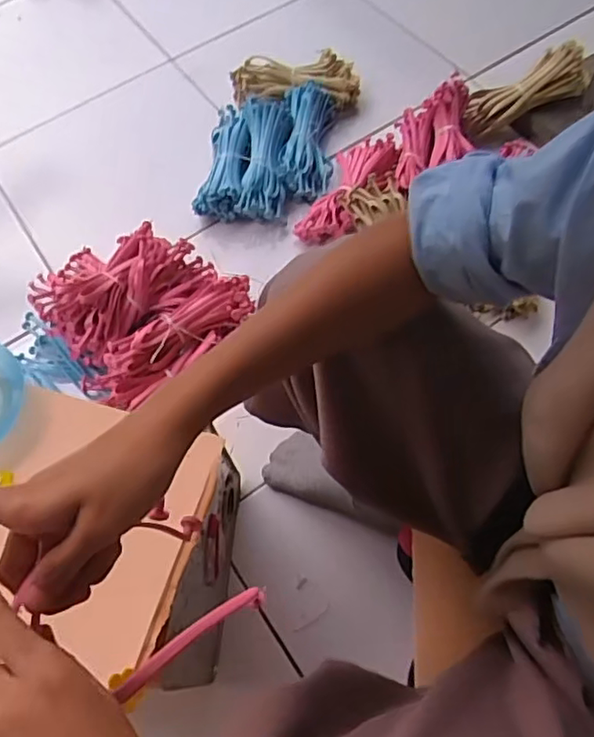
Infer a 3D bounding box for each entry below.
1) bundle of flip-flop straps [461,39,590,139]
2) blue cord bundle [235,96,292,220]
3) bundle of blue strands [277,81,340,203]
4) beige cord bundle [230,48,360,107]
[{"bbox_3d":[0.355,-0.437,0.942,0.189,0.073,0.055,-25,58,15],"label":"bundle of flip-flop straps"},{"bbox_3d":[-0.050,-0.337,0.942,0.071,0.030,0.205,3,76,5],"label":"blue cord bundle"},{"bbox_3d":[0.018,-0.367,0.972,0.084,0.054,0.204,5,74,5],"label":"bundle of blue strands"},{"bbox_3d":[-0.008,-0.497,1.027,0.228,0.066,0.063,8,65,8],"label":"beige cord bundle"}]

